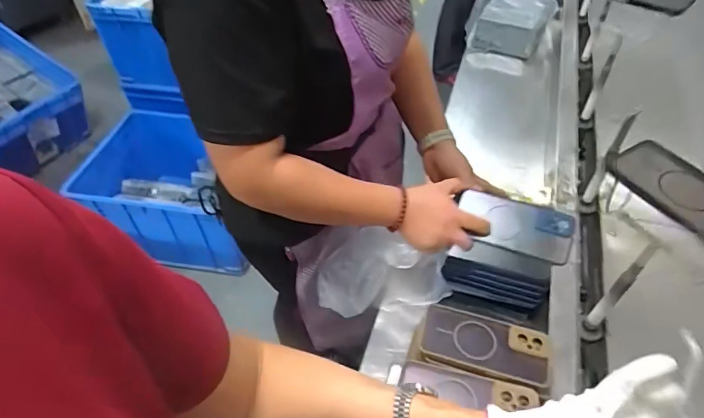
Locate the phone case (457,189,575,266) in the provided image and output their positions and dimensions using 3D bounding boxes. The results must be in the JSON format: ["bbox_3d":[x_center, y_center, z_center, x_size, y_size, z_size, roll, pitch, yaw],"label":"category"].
[{"bbox_3d":[0.233,0.024,0.658,0.159,0.013,0.074,14,90,21],"label":"phone case"}]

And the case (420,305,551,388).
[{"bbox_3d":[0.175,0.178,0.594,0.160,0.013,0.076,13,46,15],"label":"case"}]

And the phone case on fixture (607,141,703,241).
[{"bbox_3d":[0.340,-0.008,0.450,0.062,0.017,0.165,-43,63,-7],"label":"phone case on fixture"}]

